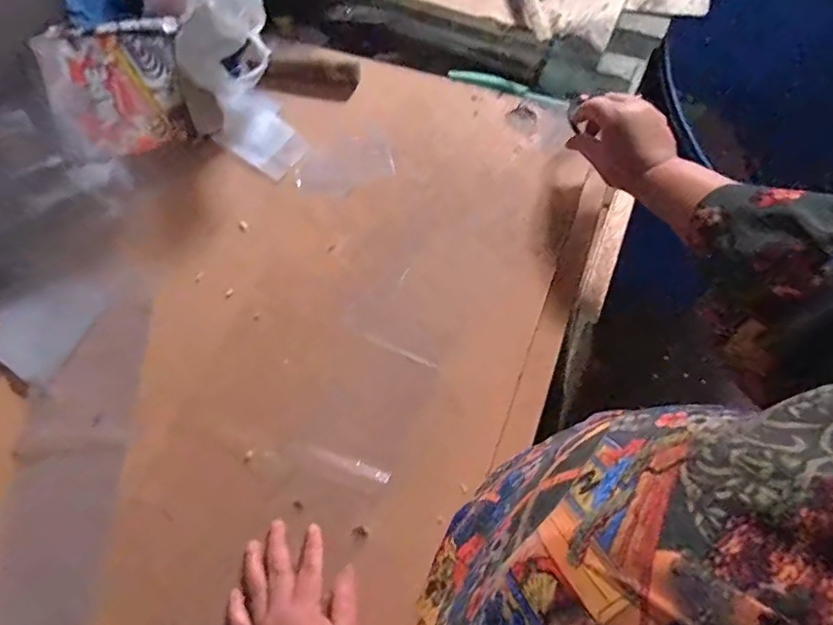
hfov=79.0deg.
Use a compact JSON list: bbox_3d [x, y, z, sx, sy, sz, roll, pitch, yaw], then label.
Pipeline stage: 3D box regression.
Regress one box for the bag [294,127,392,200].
[{"bbox_3d":[-0.085,-0.173,0.593,0.112,0.012,0.072,-23,73,-6],"label":"bag"}]

